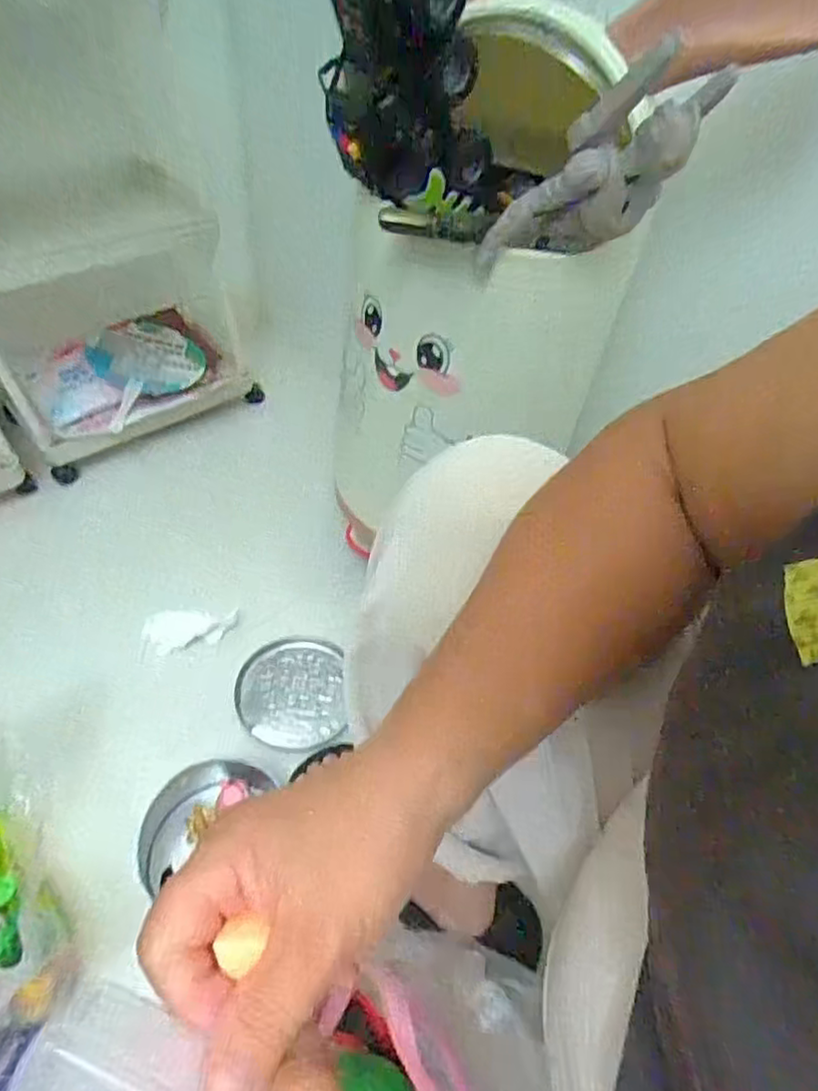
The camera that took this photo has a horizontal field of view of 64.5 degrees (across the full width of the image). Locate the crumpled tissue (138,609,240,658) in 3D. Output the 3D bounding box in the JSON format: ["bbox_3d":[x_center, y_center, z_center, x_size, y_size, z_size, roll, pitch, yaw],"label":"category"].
[{"bbox_3d":[-0.254,0.098,0.757,0.105,0.028,0.041,-6,51,-12],"label":"crumpled tissue"}]

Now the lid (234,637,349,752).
[{"bbox_3d":[-0.131,0.164,0.727,0.118,0.008,0.135,-2,50,-8],"label":"lid"}]

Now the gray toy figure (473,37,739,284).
[{"bbox_3d":[0.115,-0.229,0.402,0.121,0.120,0.041,-7,51,-12],"label":"gray toy figure"}]

